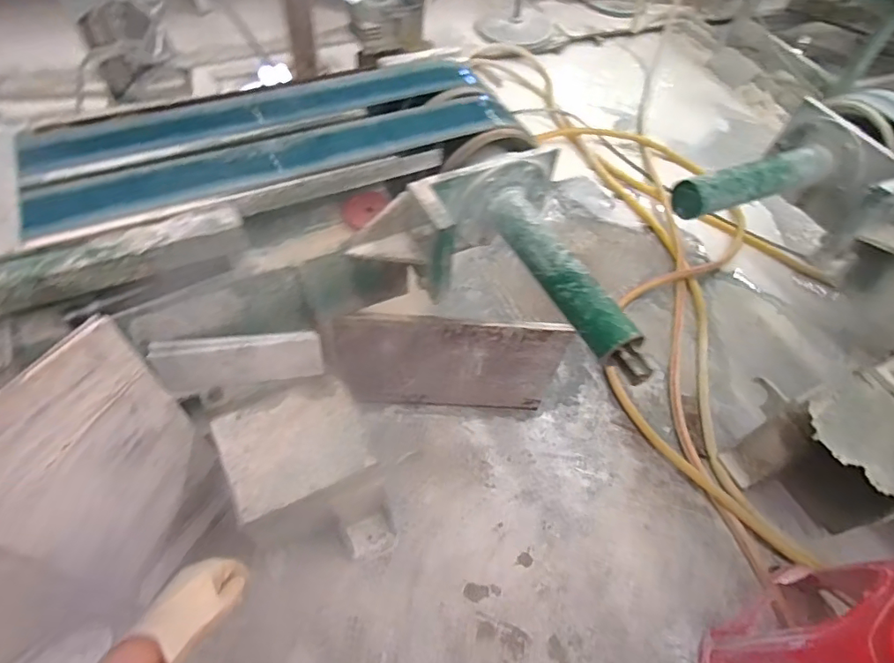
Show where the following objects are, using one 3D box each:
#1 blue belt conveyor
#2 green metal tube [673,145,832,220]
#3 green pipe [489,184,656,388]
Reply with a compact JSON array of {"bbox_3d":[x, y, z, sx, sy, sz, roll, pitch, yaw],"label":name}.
[{"bbox_3d":[-0.324,-0.368,0.979,0.932,0.072,0.322,-22,65,-15],"label":"blue belt conveyor"},{"bbox_3d":[0.696,-0.333,1.151,0.425,0.080,0.101,-17,64,-13],"label":"green metal tube"},{"bbox_3d":[0.218,-0.101,0.953,0.075,0.070,0.469,-22,65,-15],"label":"green pipe"}]

